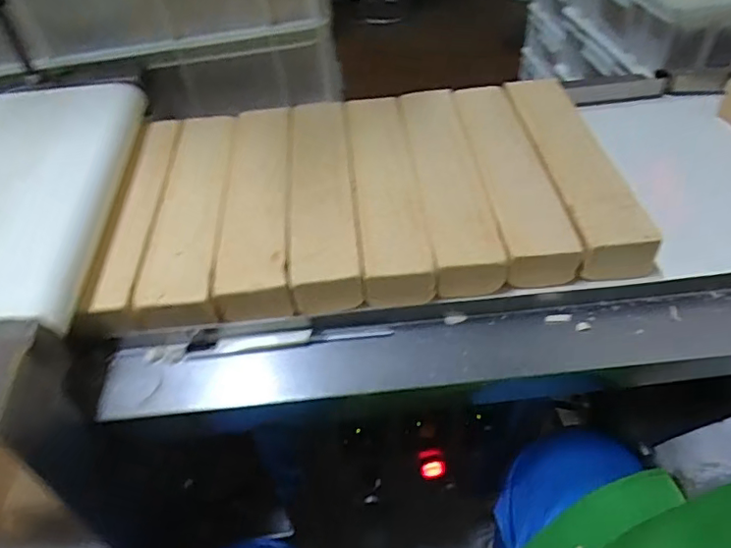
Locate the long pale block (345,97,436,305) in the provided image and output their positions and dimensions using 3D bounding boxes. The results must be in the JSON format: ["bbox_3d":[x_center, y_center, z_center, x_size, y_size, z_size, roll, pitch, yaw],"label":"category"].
[{"bbox_3d":[0.026,-0.110,0.692,0.078,0.061,0.340,-6,47,1],"label":"long pale block"}]

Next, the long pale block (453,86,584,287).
[{"bbox_3d":[0.179,-0.133,0.704,0.077,0.057,0.348,-6,47,1],"label":"long pale block"}]

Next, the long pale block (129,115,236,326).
[{"bbox_3d":[-0.206,-0.083,0.669,0.074,0.039,0.340,-7,47,0],"label":"long pale block"}]

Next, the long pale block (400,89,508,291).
[{"bbox_3d":[0.102,-0.121,0.700,0.079,0.048,0.348,-6,47,1],"label":"long pale block"}]

